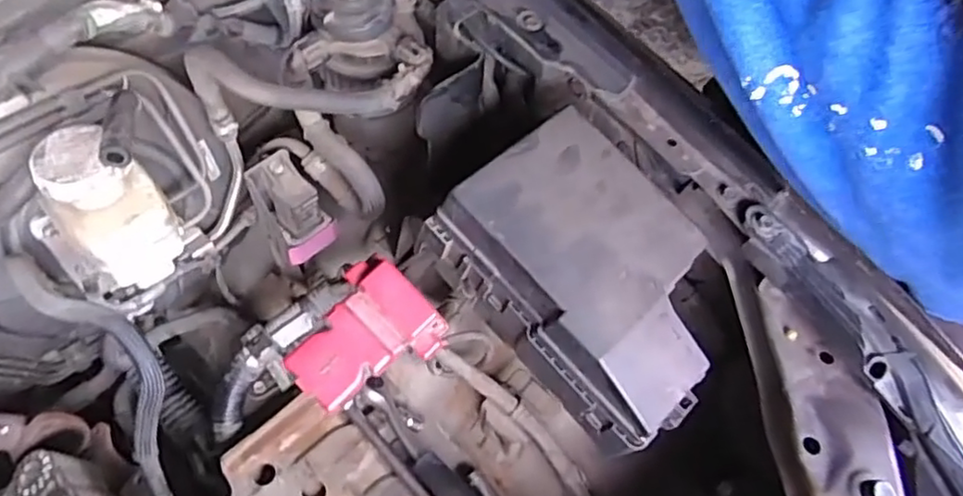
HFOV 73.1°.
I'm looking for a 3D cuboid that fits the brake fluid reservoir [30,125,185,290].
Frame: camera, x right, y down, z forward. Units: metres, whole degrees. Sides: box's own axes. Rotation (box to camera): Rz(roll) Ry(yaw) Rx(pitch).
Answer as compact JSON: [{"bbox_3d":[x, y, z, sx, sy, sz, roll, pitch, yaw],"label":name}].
[{"bbox_3d":[-0.257,-0.028,0.456,0.064,0.091,0.075,-38,64,-24],"label":"brake fluid reservoir"}]

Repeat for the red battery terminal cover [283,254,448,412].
[{"bbox_3d":[-0.080,0.063,0.447,0.076,0.033,0.098,44,73,3],"label":"red battery terminal cover"}]

